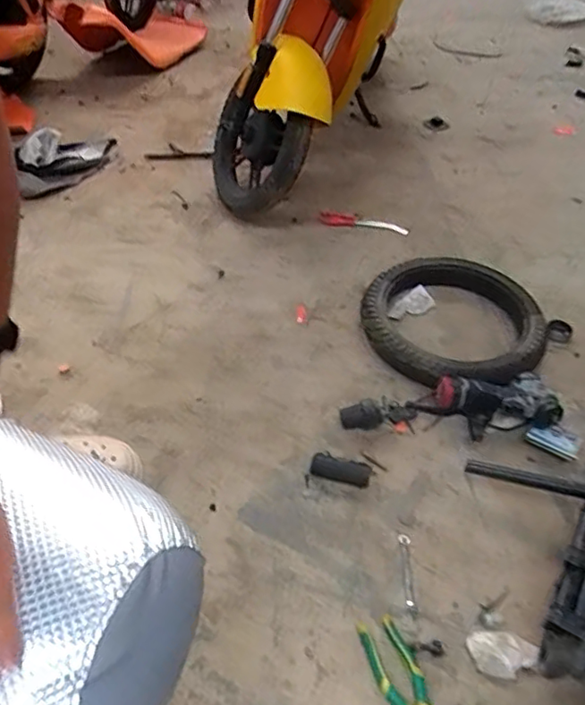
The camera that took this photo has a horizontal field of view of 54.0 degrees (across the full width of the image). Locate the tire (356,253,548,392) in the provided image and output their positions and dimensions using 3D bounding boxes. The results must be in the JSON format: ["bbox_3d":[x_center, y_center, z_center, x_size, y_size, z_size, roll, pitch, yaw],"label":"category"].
[{"bbox_3d":[0.329,-0.067,1.187,0.370,0.059,0.359,34,53,27],"label":"tire"}]

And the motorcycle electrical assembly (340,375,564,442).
[{"bbox_3d":[0.277,0.096,1.025,0.378,0.063,0.099,-2,46,-5],"label":"motorcycle electrical assembly"}]

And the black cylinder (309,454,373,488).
[{"bbox_3d":[0.080,0.194,0.948,0.097,0.019,0.036,10,46,7],"label":"black cylinder"}]

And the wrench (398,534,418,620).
[{"bbox_3d":[0.169,0.325,0.839,0.017,0.010,0.120,2,45,-2],"label":"wrench"}]

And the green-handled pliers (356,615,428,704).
[{"bbox_3d":[0.145,0.431,0.721,0.056,0.012,0.194,-14,48,-17],"label":"green-handled pliers"}]

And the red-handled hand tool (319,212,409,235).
[{"bbox_3d":[0.180,-0.335,1.473,0.229,0.026,0.046,12,46,8],"label":"red-handled hand tool"}]

